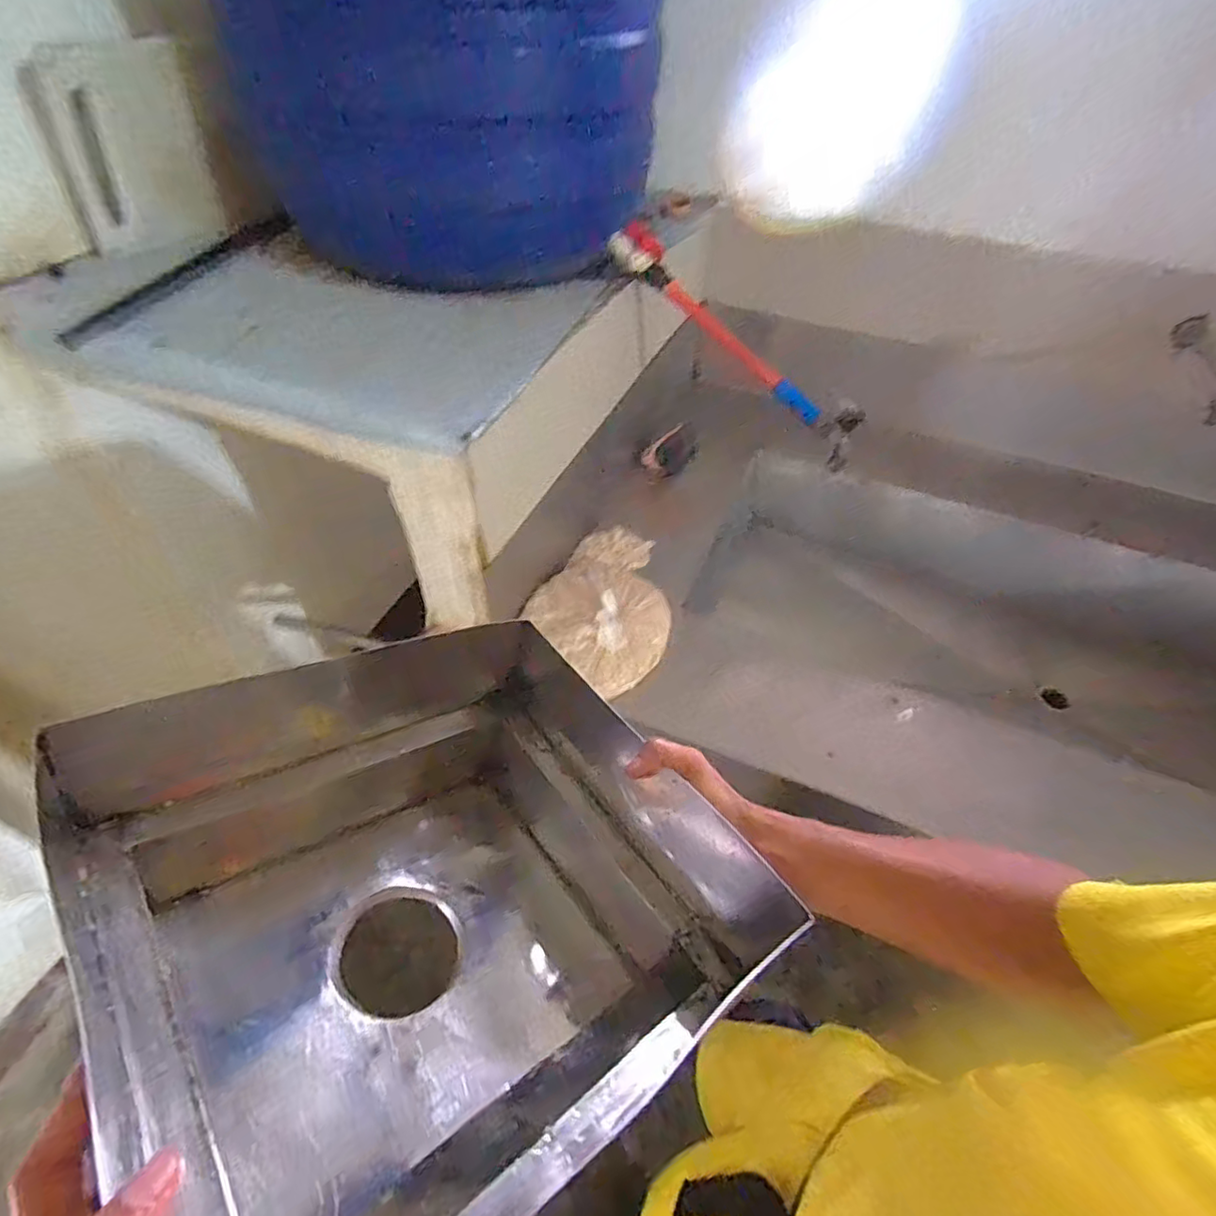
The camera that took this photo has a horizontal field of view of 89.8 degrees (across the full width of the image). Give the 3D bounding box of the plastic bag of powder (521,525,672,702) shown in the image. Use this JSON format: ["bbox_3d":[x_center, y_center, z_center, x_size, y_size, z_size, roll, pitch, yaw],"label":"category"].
[{"bbox_3d":[0.007,-0.026,0.922,0.201,0.081,0.308,18,52,12],"label":"plastic bag of powder"}]

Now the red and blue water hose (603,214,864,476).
[{"bbox_3d":[0.195,-0.392,0.907,0.463,0.074,0.074,43,58,0],"label":"red and blue water hose"}]

